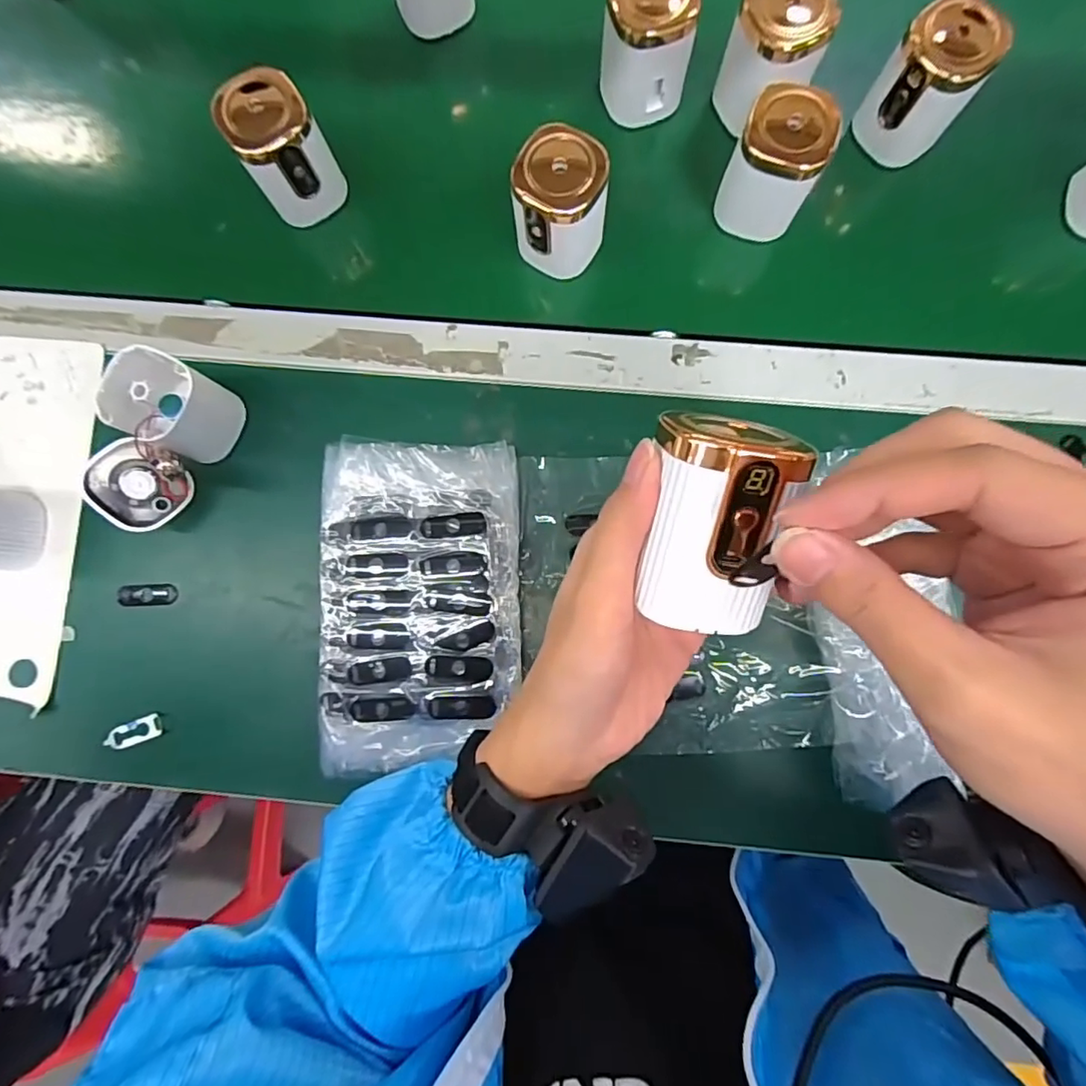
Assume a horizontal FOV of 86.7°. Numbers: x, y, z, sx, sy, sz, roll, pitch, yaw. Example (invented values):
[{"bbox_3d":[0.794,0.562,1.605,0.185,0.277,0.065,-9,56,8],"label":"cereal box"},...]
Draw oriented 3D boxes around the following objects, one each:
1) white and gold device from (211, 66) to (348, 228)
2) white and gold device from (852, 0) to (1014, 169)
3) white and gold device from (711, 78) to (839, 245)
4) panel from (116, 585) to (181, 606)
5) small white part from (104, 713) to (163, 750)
[{"bbox_3d":[-0.175,-0.265,0.386,0.053,0.071,0.061,-35,85,-3],"label":"white and gold device"},{"bbox_3d":[0.251,-0.300,0.377,0.055,0.073,0.048,41,88,5],"label":"white and gold device"},{"bbox_3d":[0.149,-0.246,0.376,0.054,0.074,0.052,12,86,4],"label":"white and gold device"},{"bbox_3d":[-0.277,0.037,0.406,0.040,0.008,0.015,-1,86,3],"label":"panel"},{"bbox_3d":[-0.276,0.129,0.389,0.036,0.007,0.015,-23,85,-14],"label":"small white part"}]

